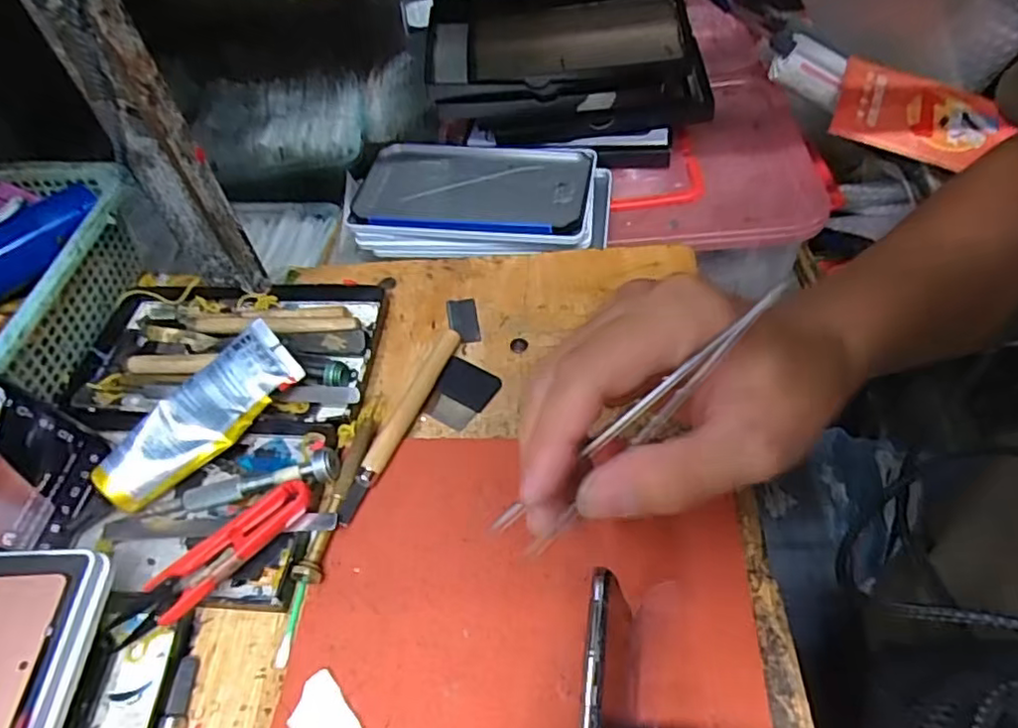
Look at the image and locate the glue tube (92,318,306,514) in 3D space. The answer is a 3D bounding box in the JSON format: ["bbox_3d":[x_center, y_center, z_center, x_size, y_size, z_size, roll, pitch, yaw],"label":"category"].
[{"bbox_3d":[-0.162,0.028,0.331,0.040,0.023,0.111,44,82,7],"label":"glue tube"}]

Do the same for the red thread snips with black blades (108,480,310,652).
[{"bbox_3d":[-0.137,0.091,0.295,0.097,0.011,0.024,-35,58,-25],"label":"red thread snips with black blades"}]

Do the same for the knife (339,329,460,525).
[{"bbox_3d":[-0.058,0.030,0.348,0.011,0.015,0.126,17,55,18],"label":"knife"}]

